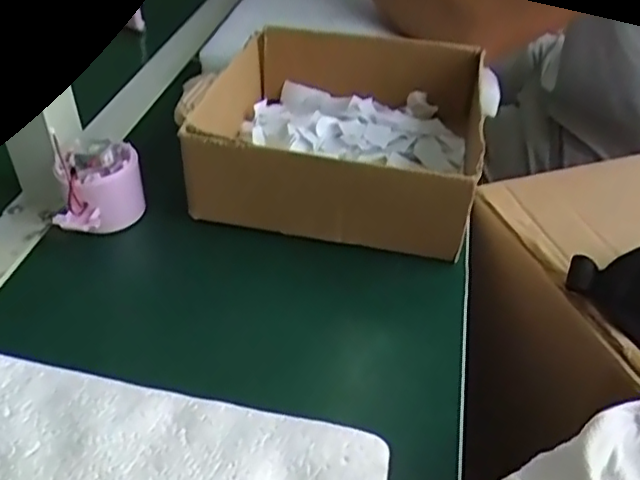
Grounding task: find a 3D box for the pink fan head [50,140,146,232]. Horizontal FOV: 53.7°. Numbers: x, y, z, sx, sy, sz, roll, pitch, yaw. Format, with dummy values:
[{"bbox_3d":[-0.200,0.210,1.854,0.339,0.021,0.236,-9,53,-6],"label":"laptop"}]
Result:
[{"bbox_3d":[-0.156,-0.033,0.447,0.051,0.055,0.064,4,40,3],"label":"pink fan head"}]

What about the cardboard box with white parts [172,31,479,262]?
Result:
[{"bbox_3d":[0.018,-0.087,0.496,0.197,0.072,0.212,8,41,8],"label":"cardboard box with white parts"}]

